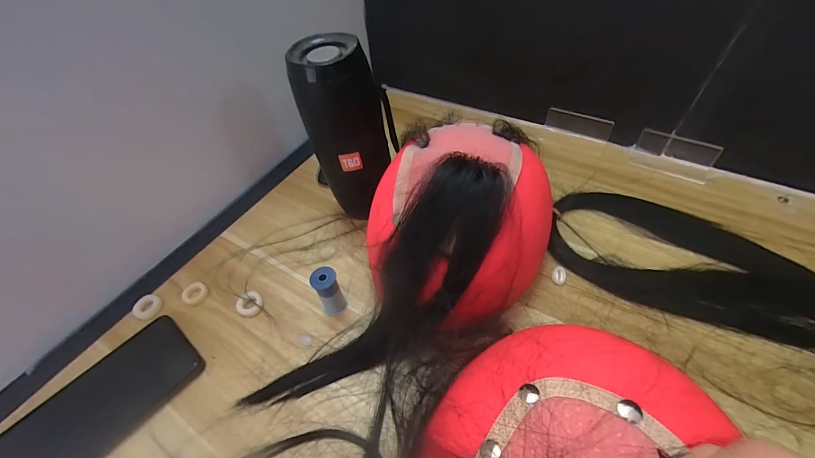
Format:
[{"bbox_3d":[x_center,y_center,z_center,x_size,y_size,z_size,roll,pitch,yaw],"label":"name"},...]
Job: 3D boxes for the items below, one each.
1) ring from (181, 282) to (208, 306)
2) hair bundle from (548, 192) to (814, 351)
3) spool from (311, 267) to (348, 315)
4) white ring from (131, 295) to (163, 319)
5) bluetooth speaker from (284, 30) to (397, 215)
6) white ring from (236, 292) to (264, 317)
[{"bbox_3d":[-0.207,0.063,0.335,0.024,0.006,0.022,-2,50,3],"label":"ring"},{"bbox_3d":[0.321,0.043,0.310,0.361,0.014,0.131,16,54,18],"label":"hair bundle"},{"bbox_3d":[-0.069,0.056,0.305,0.021,0.049,0.019,-22,52,-13],"label":"spool"},{"bbox_3d":[-0.249,0.075,0.330,0.026,0.005,0.024,-2,50,3],"label":"white ring"},{"bbox_3d":[-0.055,-0.081,0.334,0.064,0.178,0.063,25,57,23],"label":"bluetooth speaker"},{"bbox_3d":[-0.148,0.070,0.322,0.022,0.004,0.024,-2,50,3],"label":"white ring"}]

